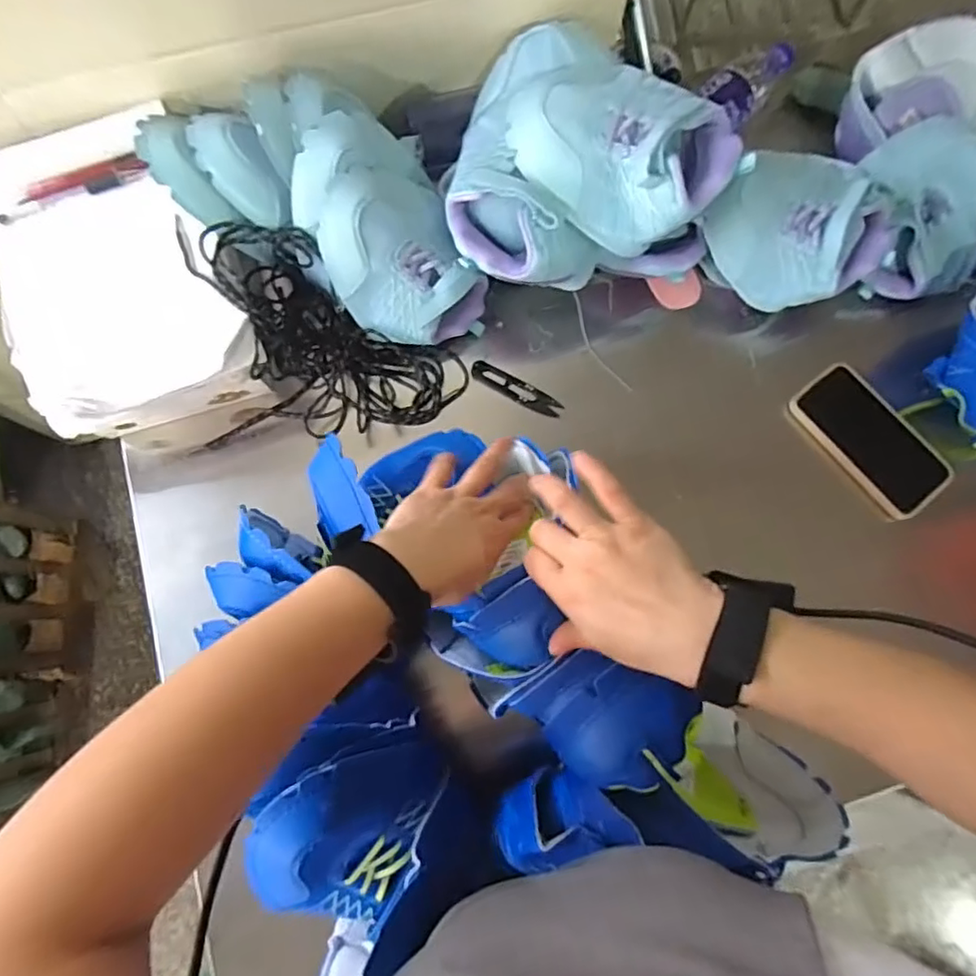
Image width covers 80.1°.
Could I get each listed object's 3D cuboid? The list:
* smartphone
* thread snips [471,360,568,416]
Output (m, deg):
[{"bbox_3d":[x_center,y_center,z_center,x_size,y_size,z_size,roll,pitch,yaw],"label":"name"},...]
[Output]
[{"bbox_3d":[0.389,-0.049,0.593,0.083,0.016,0.160,-34,79,-8],"label":"smartphone"},{"bbox_3d":[0.030,-0.103,0.608,0.103,0.009,0.022,27,78,6],"label":"thread snips"}]

